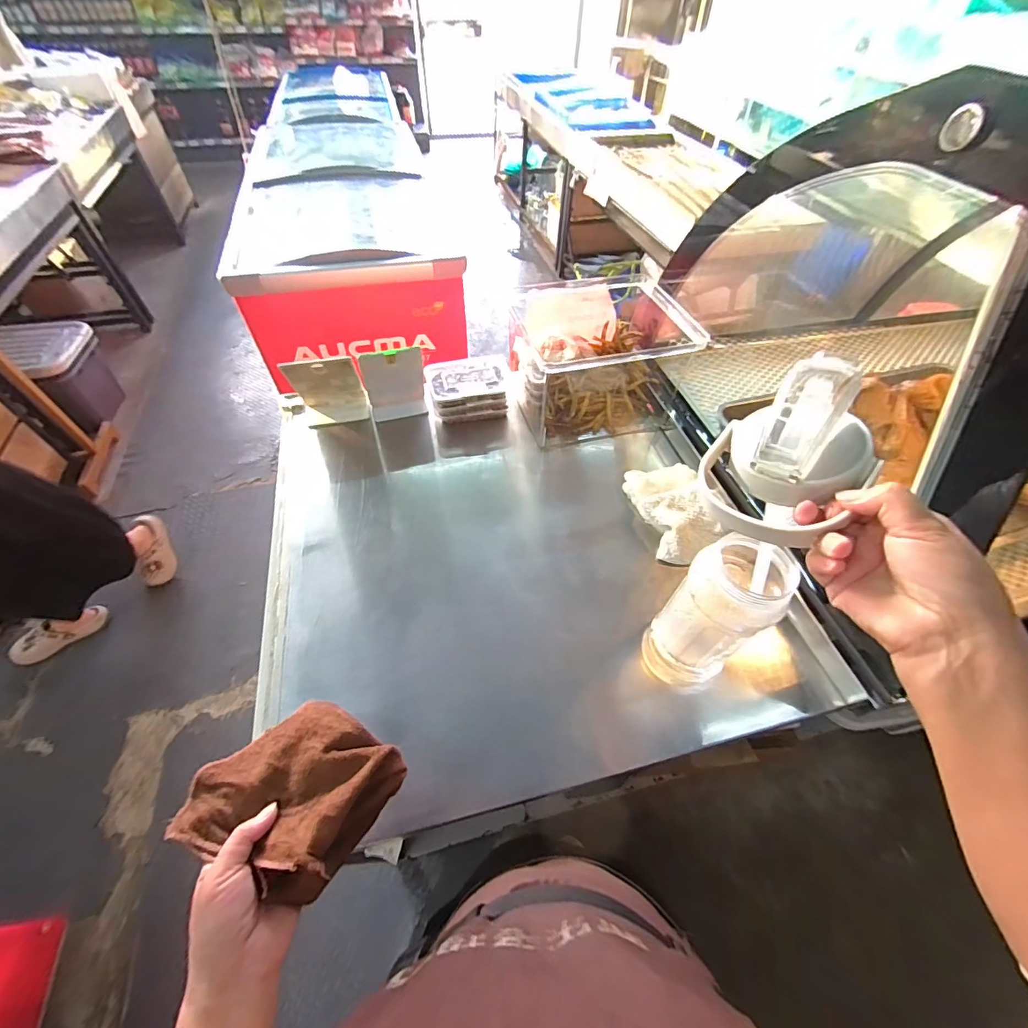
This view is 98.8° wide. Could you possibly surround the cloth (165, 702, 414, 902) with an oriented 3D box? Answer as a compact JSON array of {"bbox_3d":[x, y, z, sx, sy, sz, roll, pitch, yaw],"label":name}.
[{"bbox_3d":[-0.190,0.234,0.376,0.143,0.048,0.134,27,57,17],"label":"cloth"}]

